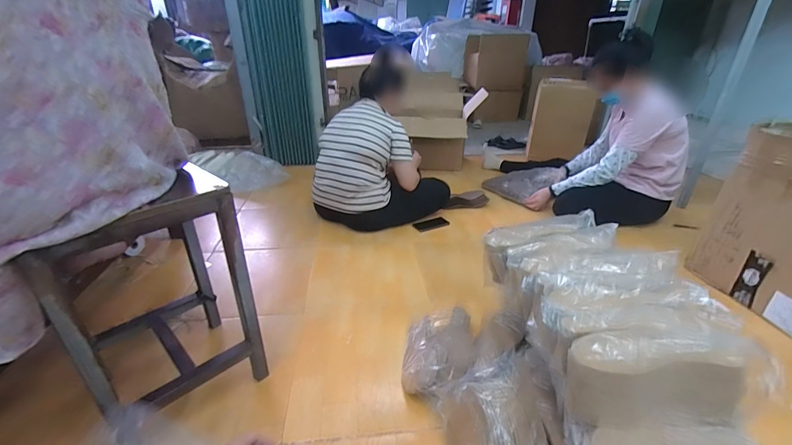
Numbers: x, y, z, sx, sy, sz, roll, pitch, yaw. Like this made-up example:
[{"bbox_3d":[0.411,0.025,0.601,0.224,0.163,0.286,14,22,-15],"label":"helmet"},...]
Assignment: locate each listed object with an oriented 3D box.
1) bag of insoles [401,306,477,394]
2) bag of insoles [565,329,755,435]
[{"bbox_3d":[0.107,0.318,0.891,0.169,0.089,0.272,4,27,9],"label":"bag of insoles"},{"bbox_3d":[0.365,0.233,0.509,0.244,0.147,0.067,3,27,4],"label":"bag of insoles"}]

